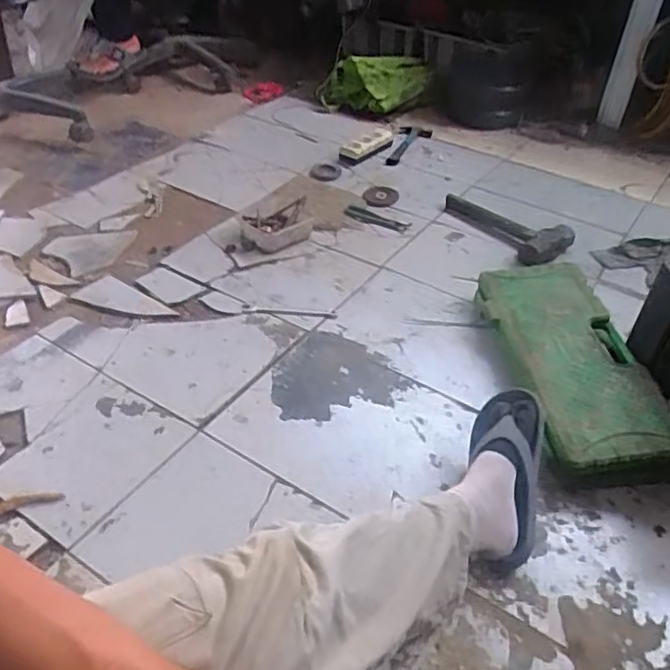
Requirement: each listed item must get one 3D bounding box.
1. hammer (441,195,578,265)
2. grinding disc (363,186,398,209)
[{"bbox_3d":[0.406,-0.274,1.505,0.162,0.046,0.353,-21,46,-25],"label":"hammer"},{"bbox_3d":[0.119,-0.360,1.628,0.087,0.011,0.105,26,50,22],"label":"grinding disc"}]

